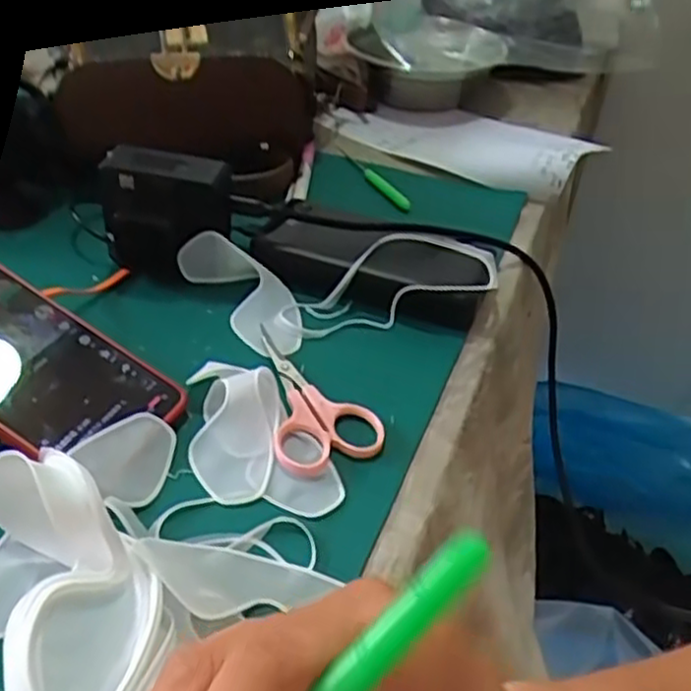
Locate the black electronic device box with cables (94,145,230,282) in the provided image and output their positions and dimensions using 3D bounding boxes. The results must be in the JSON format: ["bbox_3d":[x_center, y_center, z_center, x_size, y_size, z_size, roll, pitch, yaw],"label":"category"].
[{"bbox_3d":[-0.113,-0.081,0.466,0.078,0.074,0.047,8,41,4],"label":"black electronic device box with cables"}]

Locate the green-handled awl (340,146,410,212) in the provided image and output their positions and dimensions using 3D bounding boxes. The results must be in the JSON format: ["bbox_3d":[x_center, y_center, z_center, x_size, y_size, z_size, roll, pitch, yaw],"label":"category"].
[{"bbox_3d":[0.021,-0.137,0.587,0.011,0.005,0.098,-17,45,-23],"label":"green-handled awl"}]

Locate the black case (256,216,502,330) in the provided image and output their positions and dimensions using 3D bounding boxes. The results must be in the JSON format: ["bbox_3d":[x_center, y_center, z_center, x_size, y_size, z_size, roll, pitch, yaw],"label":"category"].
[{"bbox_3d":[0.015,-0.052,0.463,0.149,0.034,0.053,11,41,8],"label":"black case"}]

